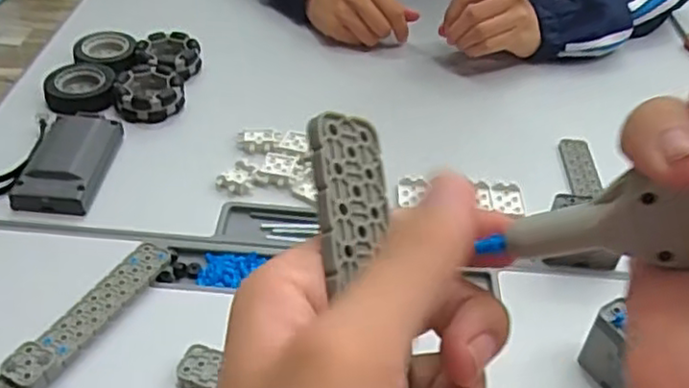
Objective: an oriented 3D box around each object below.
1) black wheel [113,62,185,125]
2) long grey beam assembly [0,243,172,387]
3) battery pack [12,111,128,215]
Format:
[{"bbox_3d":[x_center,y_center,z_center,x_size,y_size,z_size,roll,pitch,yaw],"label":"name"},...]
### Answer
[{"bbox_3d":[-0.177,-0.093,0.617,0.059,0.024,0.065,-2,42,-7],"label":"black wheel"},{"bbox_3d":[-0.164,0.081,0.418,0.028,0.013,0.151,23,45,19],"label":"long grey beam assembly"},{"bbox_3d":[-0.215,-0.026,0.529,0.056,0.021,0.096,4,42,-1],"label":"battery pack"}]

